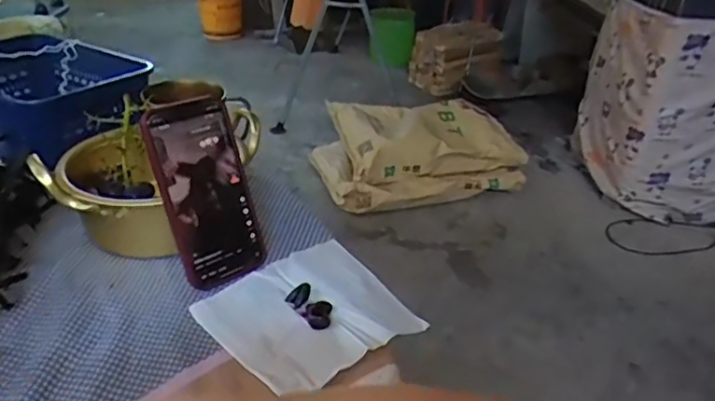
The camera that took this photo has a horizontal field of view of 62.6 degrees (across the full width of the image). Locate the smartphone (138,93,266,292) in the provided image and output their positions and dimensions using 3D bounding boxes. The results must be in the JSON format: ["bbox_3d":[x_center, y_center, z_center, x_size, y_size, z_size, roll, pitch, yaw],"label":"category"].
[{"bbox_3d":[-0.131,-0.008,0.515,0.077,0.159,0.012,-22,12,-37],"label":"smartphone"}]

